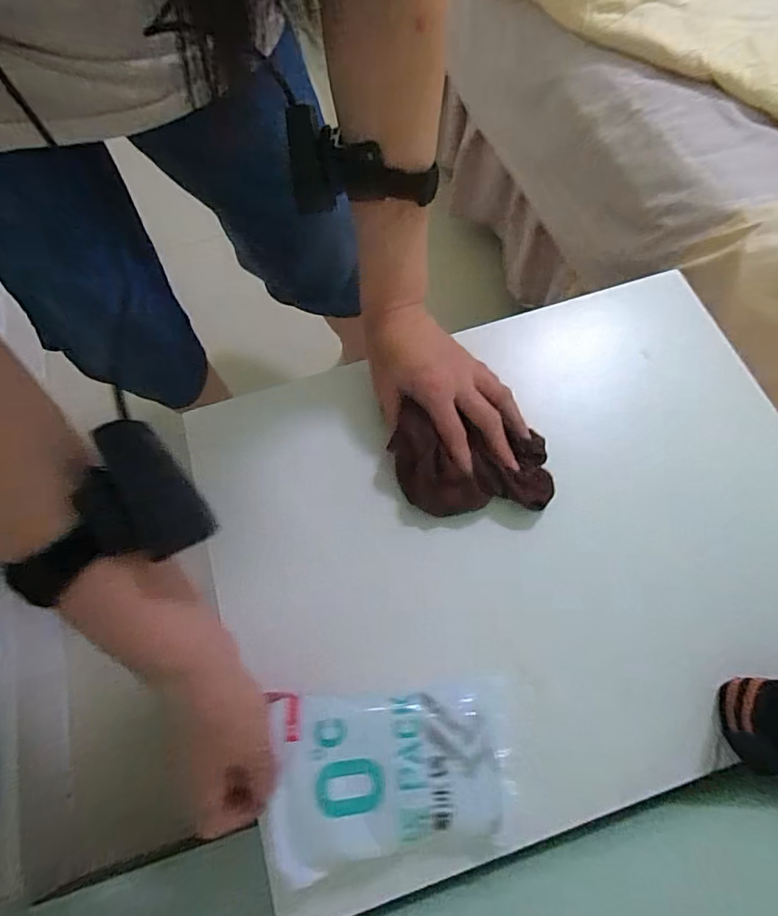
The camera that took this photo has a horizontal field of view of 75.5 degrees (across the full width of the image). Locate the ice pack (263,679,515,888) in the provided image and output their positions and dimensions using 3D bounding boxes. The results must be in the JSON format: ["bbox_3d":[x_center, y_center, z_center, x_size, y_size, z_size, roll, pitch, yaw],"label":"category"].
[{"bbox_3d":[0.004,0.200,0.327,0.153,0.031,0.097,-8,68,-1],"label":"ice pack"}]

